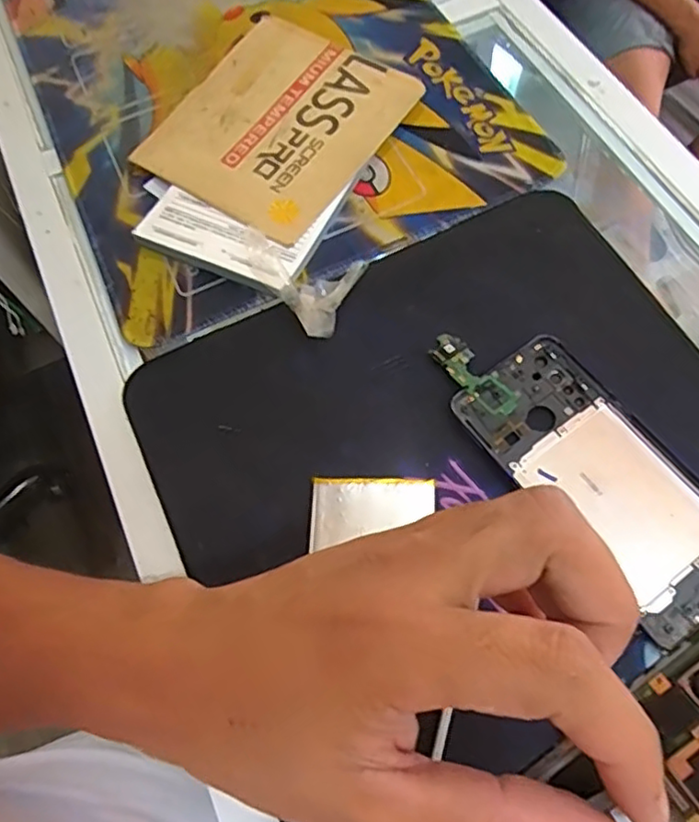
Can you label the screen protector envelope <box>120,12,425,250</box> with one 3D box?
[{"bbox_3d":[-0.049,-0.195,0.425,0.136,0.010,0.158,31,71,16],"label":"screen protector envelope"}]

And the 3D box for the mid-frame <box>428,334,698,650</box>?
[{"bbox_3d":[0.120,0.023,0.323,0.072,0.011,0.182,-33,68,-12],"label":"mid-frame"}]

